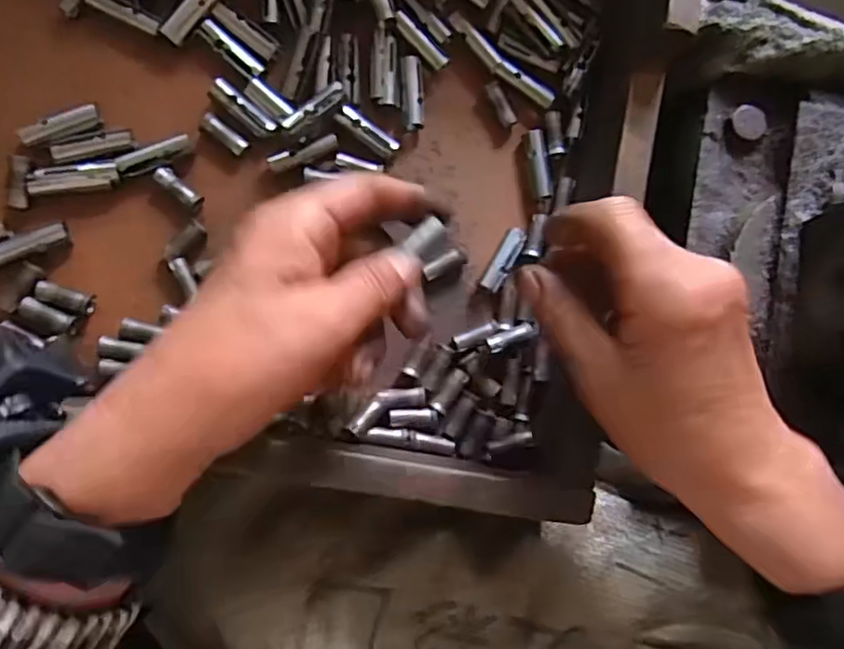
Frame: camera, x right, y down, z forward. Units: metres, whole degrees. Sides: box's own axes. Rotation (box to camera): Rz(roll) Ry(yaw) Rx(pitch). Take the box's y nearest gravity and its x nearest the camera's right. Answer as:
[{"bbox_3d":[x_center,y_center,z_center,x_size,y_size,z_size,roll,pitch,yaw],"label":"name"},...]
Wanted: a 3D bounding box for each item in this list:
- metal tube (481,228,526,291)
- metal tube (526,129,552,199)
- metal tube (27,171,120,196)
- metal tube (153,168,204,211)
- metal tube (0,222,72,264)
[{"bbox_3d":[0.043,-0.035,0.350,0.011,0.012,0.036,29,83,-6],"label":"metal tube"},{"bbox_3d":[0.063,-0.088,0.356,0.011,0.009,0.036,-8,88,-9],"label":"metal tube"},{"bbox_3d":[-0.166,-0.067,0.310,0.040,0.007,0.007,-9,88,-9],"label":"metal tube"},{"bbox_3d":[-0.120,-0.067,0.321,0.026,0.006,0.009,42,82,-4],"label":"metal tube"},{"bbox_3d":[-0.187,-0.038,0.308,0.036,0.009,0.010,-27,91,-9],"label":"metal tube"}]

